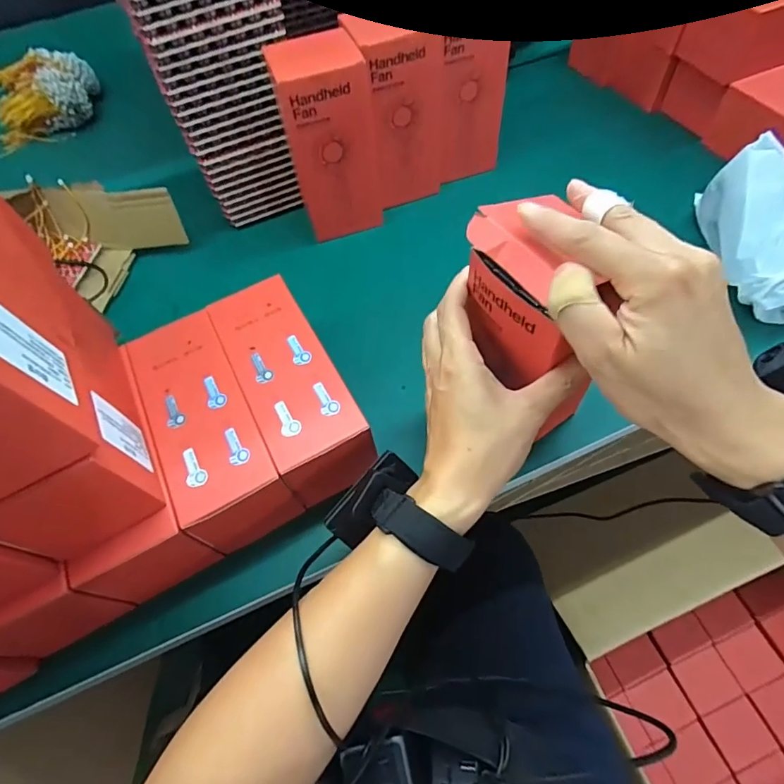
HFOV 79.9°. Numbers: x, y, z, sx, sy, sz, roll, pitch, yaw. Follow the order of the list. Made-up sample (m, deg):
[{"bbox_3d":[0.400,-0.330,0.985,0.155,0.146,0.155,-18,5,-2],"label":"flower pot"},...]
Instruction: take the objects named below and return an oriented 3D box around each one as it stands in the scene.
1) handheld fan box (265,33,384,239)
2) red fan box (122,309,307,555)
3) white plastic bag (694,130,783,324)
[{"bbox_3d":[-0.063,-0.263,0.506,0.087,0.184,0.059,-16,60,-5],"label":"handheld fan box"},{"bbox_3d":[-0.153,0.030,0.401,0.075,0.080,0.181,-27,62,-11],"label":"red fan box"},{"bbox_3d":[0.367,-0.158,0.460,0.089,0.070,0.167,-12,60,-3],"label":"white plastic bag"}]

